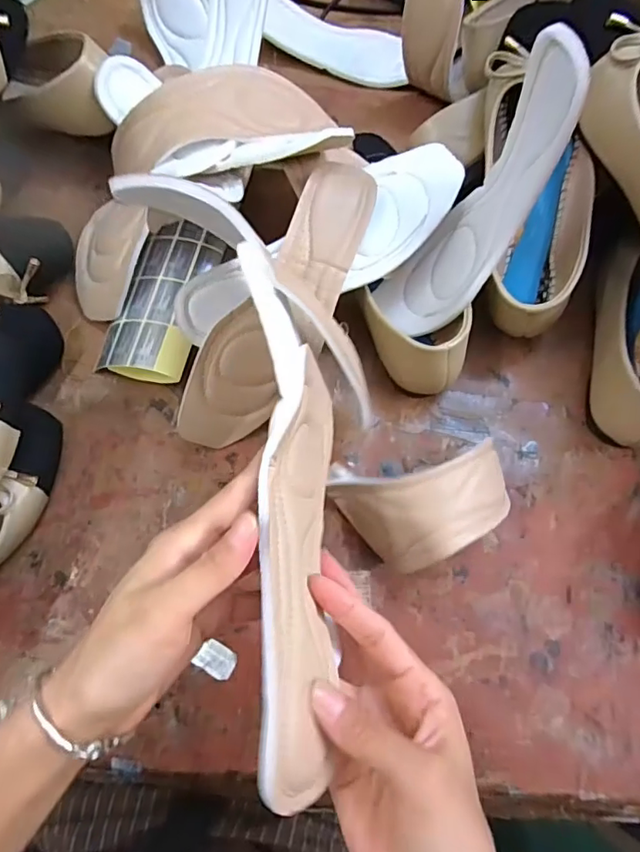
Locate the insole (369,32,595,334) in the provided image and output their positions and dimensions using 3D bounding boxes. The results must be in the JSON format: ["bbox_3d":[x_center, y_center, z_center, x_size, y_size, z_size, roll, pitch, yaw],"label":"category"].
[{"bbox_3d":[0.115,-0.149,0.369,0.053,0.211,0.066,-31,75,-33],"label":"insole"}]

